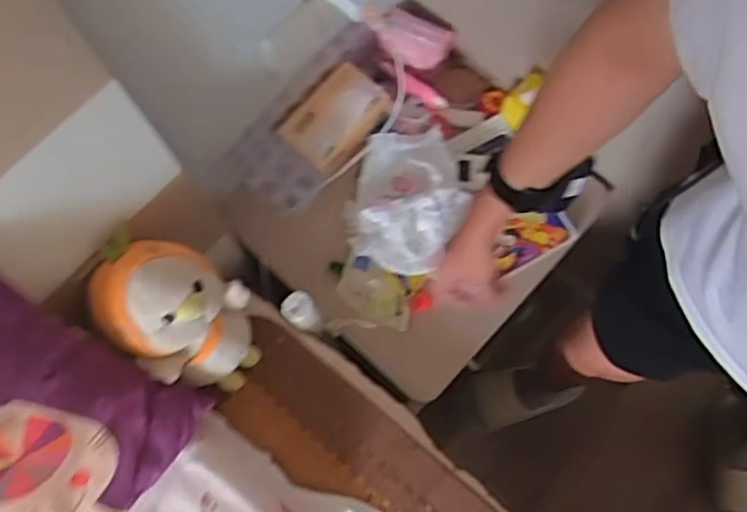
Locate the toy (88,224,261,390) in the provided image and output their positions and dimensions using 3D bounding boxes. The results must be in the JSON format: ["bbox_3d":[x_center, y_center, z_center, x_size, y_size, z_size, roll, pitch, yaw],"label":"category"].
[{"bbox_3d":[-0.231,0.078,0.834,0.155,0.232,0.139,15,73,5],"label":"toy"}]

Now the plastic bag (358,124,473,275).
[{"bbox_3d":[0.058,-0.092,1.014,0.161,0.056,0.225,7,73,3],"label":"plastic bag"}]

